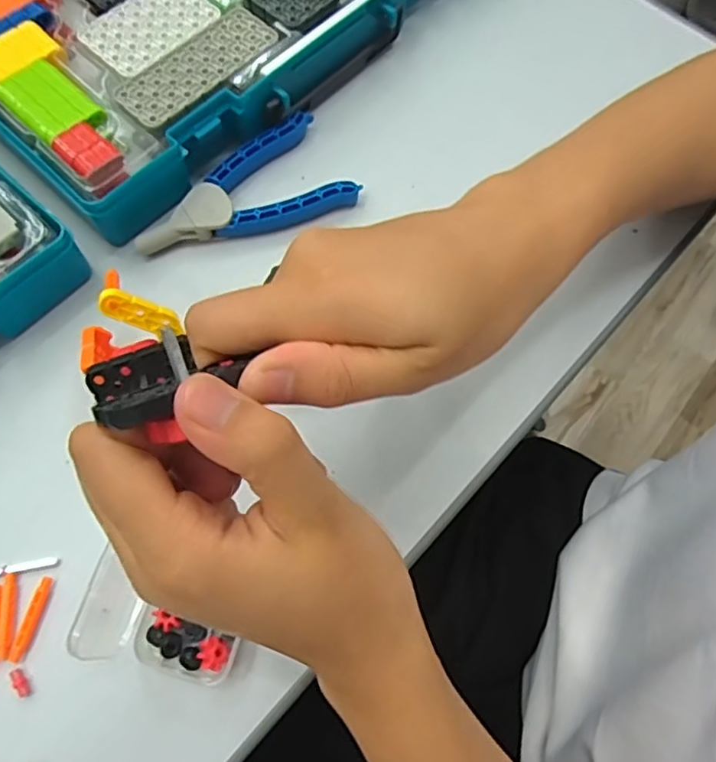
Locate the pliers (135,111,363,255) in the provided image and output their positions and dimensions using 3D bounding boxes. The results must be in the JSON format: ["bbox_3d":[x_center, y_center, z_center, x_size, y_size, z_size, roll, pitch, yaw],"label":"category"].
[{"bbox_3d":[-0.069,-0.107,0.361,0.126,0.017,0.067,-31,73,-13],"label":"pliers"}]

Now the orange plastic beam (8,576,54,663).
[{"bbox_3d":[-0.152,0.111,0.283,0.006,0.004,0.038,14,69,3],"label":"orange plastic beam"}]

